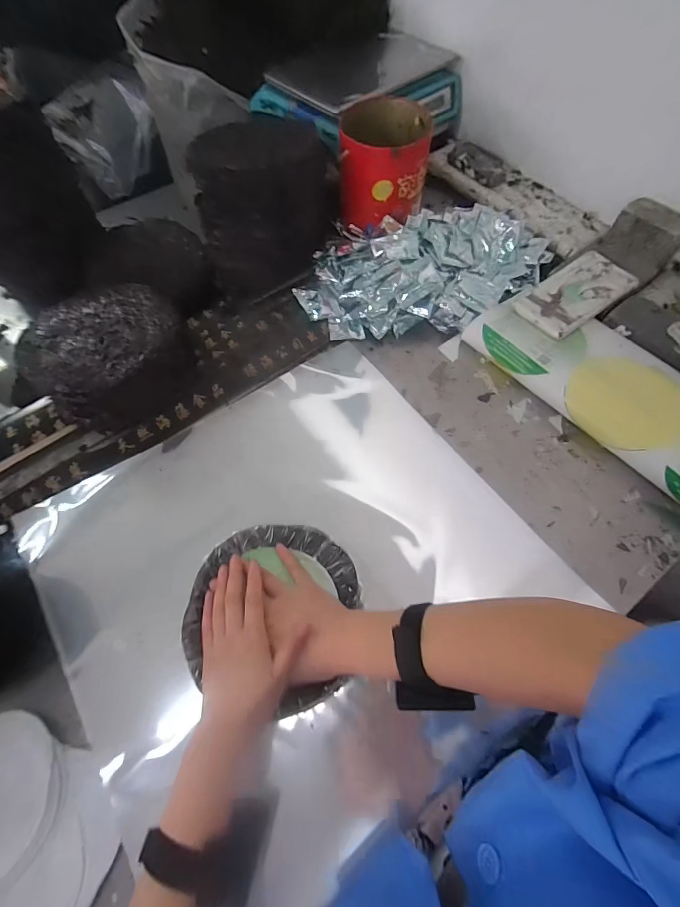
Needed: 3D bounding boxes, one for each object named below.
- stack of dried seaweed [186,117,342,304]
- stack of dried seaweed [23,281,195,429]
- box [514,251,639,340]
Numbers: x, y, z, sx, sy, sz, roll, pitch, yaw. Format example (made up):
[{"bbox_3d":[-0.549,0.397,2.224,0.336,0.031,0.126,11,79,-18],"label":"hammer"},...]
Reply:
[{"bbox_3d":[-0.127,-0.416,0.658,0.223,0.165,0.194,-21,63,-10],"label":"stack of dried seaweed"},{"bbox_3d":[-0.328,-0.143,0.569,0.207,0.090,0.209,-33,66,-15],"label":"stack of dried seaweed"},{"bbox_3d":[0.393,-0.265,0.650,0.196,0.027,0.105,-34,66,-16],"label":"box"}]

